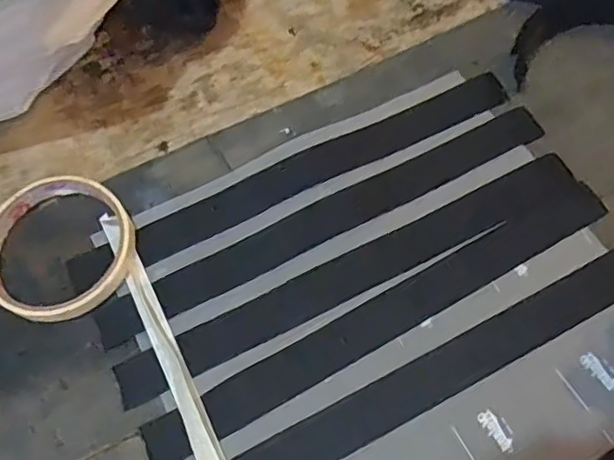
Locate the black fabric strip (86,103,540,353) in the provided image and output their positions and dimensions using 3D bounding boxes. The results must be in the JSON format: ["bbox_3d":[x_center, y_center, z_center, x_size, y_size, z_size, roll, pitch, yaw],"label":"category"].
[{"bbox_3d":[0.014,-0.007,0.364,0.288,0.006,0.024,-26,70,-11],"label":"black fabric strip"}]

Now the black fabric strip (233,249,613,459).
[{"bbox_3d":[0.061,0.079,0.317,0.287,0.006,0.025,-27,65,-9],"label":"black fabric strip"}]

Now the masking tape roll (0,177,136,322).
[{"bbox_3d":[-0.145,0.009,0.354,0.088,0.015,0.084,-1,64,2],"label":"masking tape roll"}]

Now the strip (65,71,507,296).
[{"bbox_3d":[-0.004,-0.033,0.373,0.288,0.006,0.028,-26,66,-9],"label":"strip"}]

